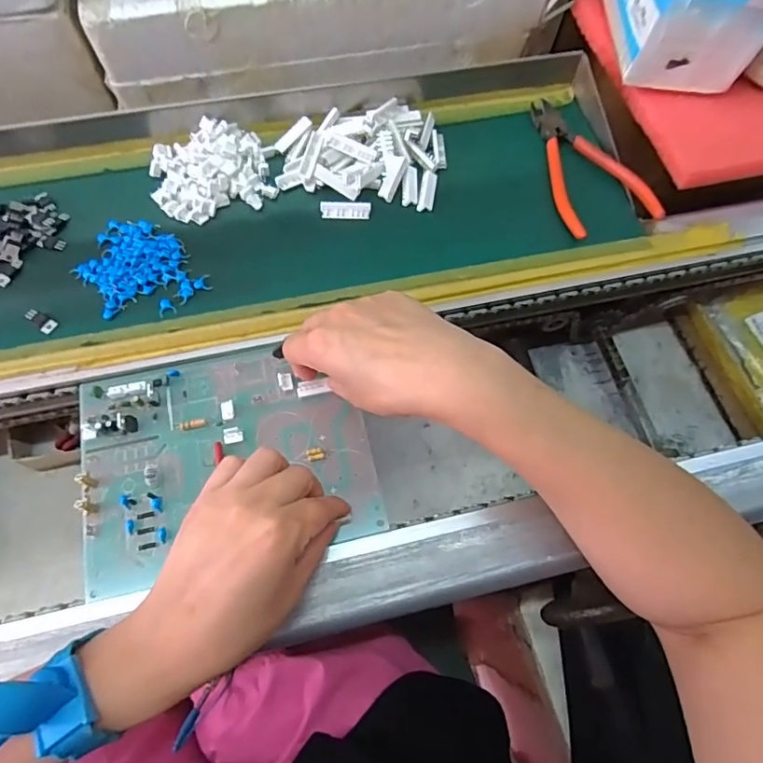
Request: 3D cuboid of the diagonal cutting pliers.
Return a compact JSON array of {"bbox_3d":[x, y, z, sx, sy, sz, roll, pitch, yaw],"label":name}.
[{"bbox_3d":[0.165,-0.186,0.440,0.073,0.016,0.147,-16,70,-9],"label":"diagonal cutting pliers"}]

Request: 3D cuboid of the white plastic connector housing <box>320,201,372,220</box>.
[{"bbox_3d":[-0.028,-0.137,0.417,0.039,0.006,0.012,-2,68,-3],"label":"white plastic connector housing"}]

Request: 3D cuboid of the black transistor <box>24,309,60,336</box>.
[{"bbox_3d":[-0.241,-0.042,0.370,0.022,0.004,0.011,38,71,-5],"label":"black transistor"}]

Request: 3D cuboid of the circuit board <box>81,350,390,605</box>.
[{"bbox_3d":[-0.101,0.049,0.348,0.183,0.010,0.138,-12,69,-7],"label":"circuit board"}]

